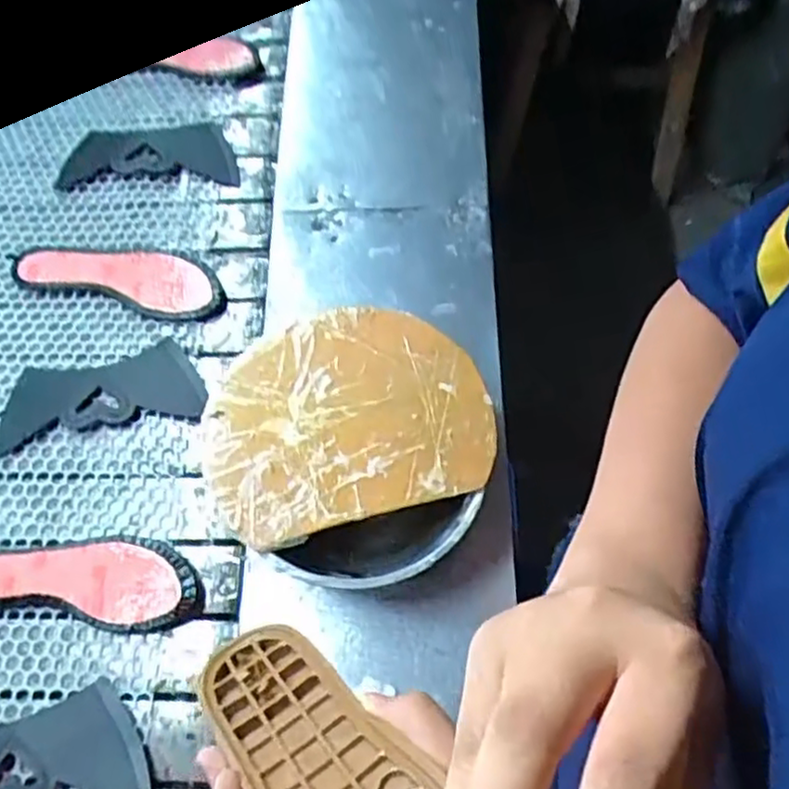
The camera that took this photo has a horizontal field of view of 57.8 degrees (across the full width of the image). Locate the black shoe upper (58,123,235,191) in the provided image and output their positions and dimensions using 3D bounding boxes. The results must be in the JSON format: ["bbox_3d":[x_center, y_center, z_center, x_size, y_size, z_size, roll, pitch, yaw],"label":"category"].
[{"bbox_3d":[-0.295,-0.296,0.868,0.199,0.030,0.101,-6,65,-1],"label":"black shoe upper"}]

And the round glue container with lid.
[{"bbox_3d":[-0.036,0.042,0.626,0.232,0.063,0.234,-1,65,2],"label":"round glue container with lid"}]

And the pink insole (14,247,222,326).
[{"bbox_3d":[-0.305,-0.139,0.789,0.241,0.028,0.086,14,66,8],"label":"pink insole"}]

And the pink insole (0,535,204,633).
[{"bbox_3d":[-0.297,0.171,0.648,0.240,0.017,0.082,-2,65,1],"label":"pink insole"}]

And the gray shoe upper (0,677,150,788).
[{"bbox_3d":[-0.316,0.307,0.588,0.208,0.011,0.100,-17,65,-6],"label":"gray shoe upper"}]

